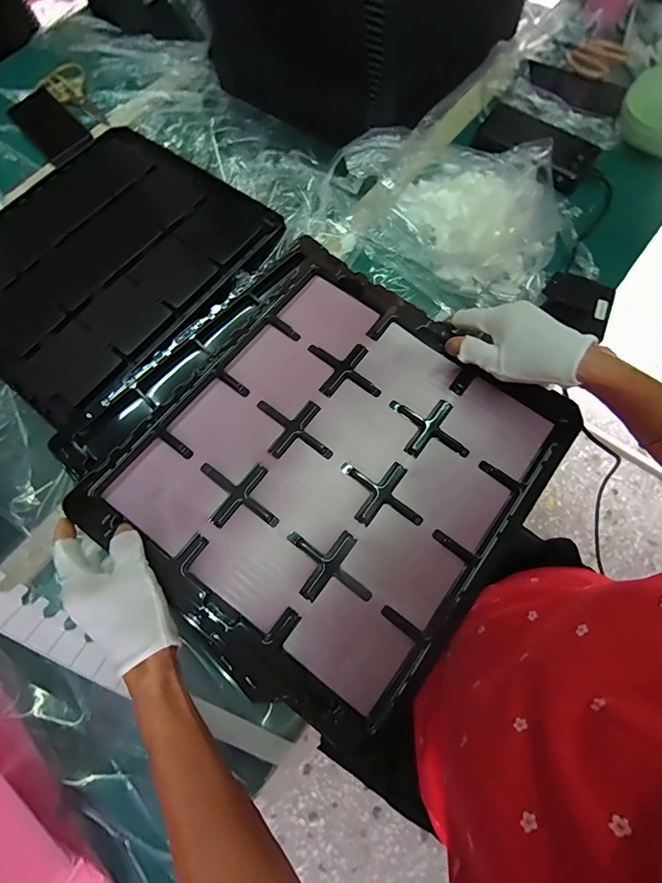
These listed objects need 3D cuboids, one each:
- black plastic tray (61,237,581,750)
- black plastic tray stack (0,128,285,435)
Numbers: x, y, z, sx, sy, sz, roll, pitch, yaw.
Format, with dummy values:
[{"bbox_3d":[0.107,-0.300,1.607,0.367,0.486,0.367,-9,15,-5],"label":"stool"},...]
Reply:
[{"bbox_3d":[0.005,0.021,0.382,0.323,0.038,0.365,36,76,13],"label":"black plastic tray"},{"bbox_3d":[-0.304,-0.241,0.523,0.370,0.031,0.369,36,76,13],"label":"black plastic tray stack"}]

